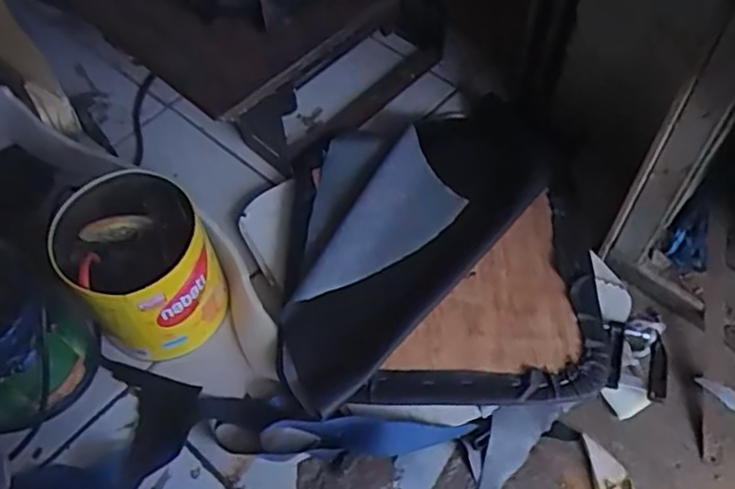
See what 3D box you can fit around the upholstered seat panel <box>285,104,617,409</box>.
[{"bbox_3d":[0.079,-0.012,0.791,0.349,0.037,0.418,-4,58,1],"label":"upholstered seat panel"}]

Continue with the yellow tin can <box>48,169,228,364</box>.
[{"bbox_3d":[-0.243,0.031,0.726,0.138,0.168,0.148,-1,58,2],"label":"yellow tin can"}]

